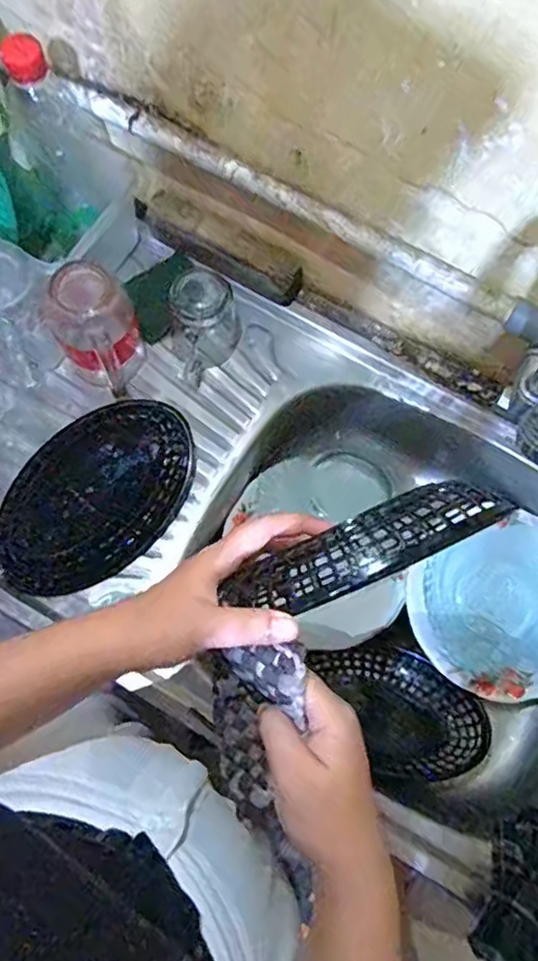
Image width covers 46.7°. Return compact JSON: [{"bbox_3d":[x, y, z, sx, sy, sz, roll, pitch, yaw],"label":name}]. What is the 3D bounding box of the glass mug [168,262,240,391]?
[{"bbox_3d":[-0.069,-0.155,0.642,0.072,0.092,0.080,7,74,0],"label":"glass mug"}]

